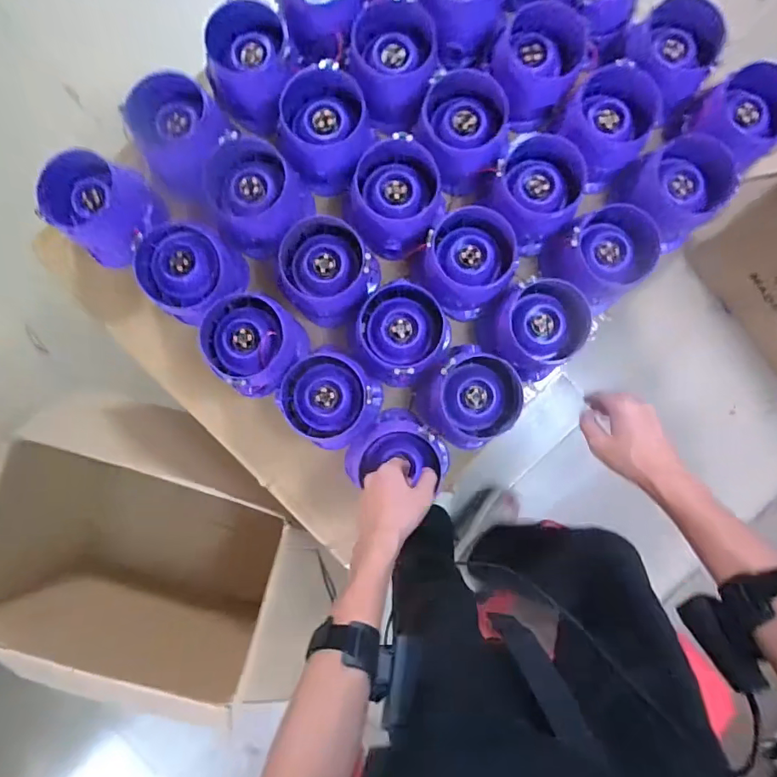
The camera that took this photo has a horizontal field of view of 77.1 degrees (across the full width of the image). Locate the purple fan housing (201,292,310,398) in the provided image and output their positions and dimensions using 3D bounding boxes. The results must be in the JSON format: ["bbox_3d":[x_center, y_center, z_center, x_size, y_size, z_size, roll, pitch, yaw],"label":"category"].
[{"bbox_3d":[-0.196,-0.069,0.693,0.133,0.069,0.128,0,88,-1],"label":"purple fan housing"}]

